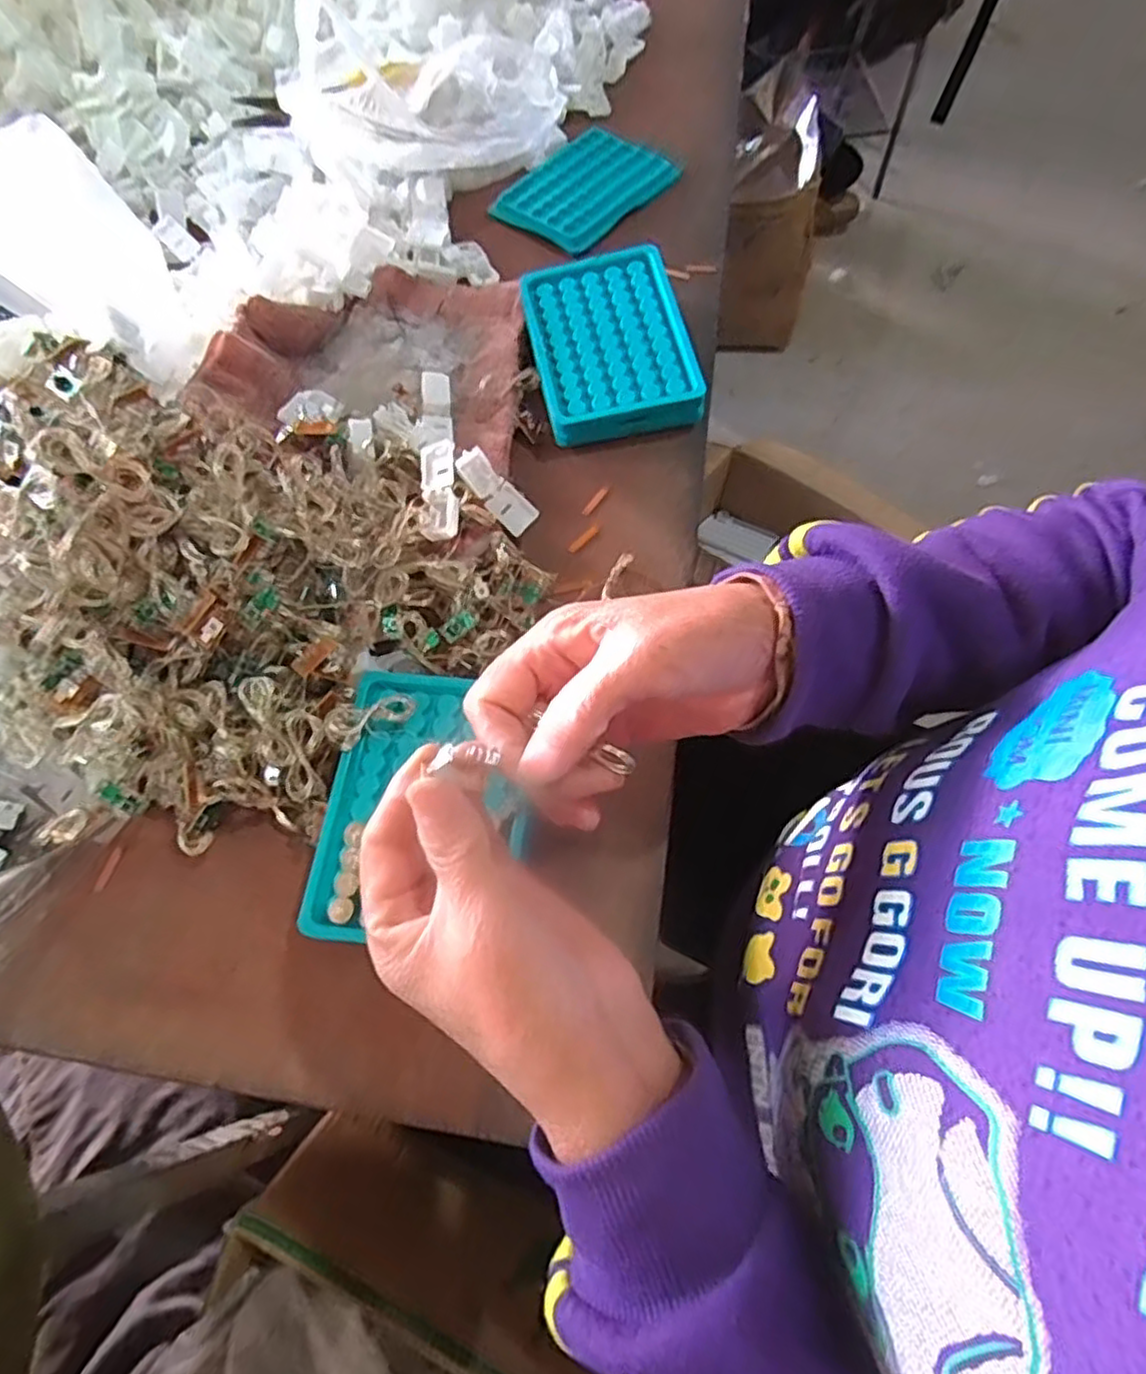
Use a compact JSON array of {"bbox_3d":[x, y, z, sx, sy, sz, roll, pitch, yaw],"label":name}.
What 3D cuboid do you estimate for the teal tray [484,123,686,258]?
[{"bbox_3d":[0.009,-0.397,0.554,0.094,0.011,0.120,42,74,17],"label":"teal tray"}]

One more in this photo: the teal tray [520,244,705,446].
[{"bbox_3d":[0.024,-0.224,0.464,0.095,0.032,0.131,-10,67,-3],"label":"teal tray"}]

